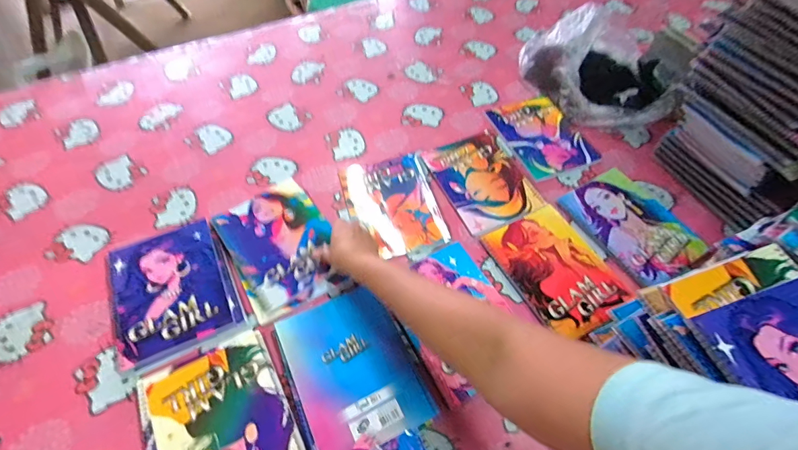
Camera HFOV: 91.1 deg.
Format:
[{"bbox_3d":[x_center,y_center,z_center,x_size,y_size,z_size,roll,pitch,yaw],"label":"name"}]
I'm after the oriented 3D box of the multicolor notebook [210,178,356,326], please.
[{"bbox_3d":[-0.183,0.031,0.609,0.149,0.011,0.218,-28,61,-18],"label":"multicolor notebook"}]

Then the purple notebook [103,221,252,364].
[{"bbox_3d":[-0.330,0.091,0.574,0.158,0.017,0.191,-24,60,-16],"label":"purple notebook"}]

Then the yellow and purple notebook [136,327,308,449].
[{"bbox_3d":[-0.214,0.246,0.468,0.163,0.015,0.205,-26,60,-17],"label":"yellow and purple notebook"}]

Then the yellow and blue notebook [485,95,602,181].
[{"bbox_3d":[0.274,-0.179,0.768,0.147,0.016,0.196,-20,59,-14],"label":"yellow and blue notebook"}]

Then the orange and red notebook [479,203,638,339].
[{"bbox_3d":[0.244,0.064,0.602,0.148,0.010,0.195,-25,60,-16],"label":"orange and red notebook"}]

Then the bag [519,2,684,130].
[{"bbox_3d":[0.407,-0.322,0.785,0.272,0.136,0.216,7,57,4],"label":"bag"}]

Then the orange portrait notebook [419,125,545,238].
[{"bbox_3d":[0.149,-0.085,0.701,0.149,0.011,0.204,-20,59,-13],"label":"orange portrait notebook"}]

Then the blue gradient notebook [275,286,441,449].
[{"bbox_3d":[-0.061,0.182,0.510,0.146,0.010,0.192,-23,60,-15],"label":"blue gradient notebook"}]

